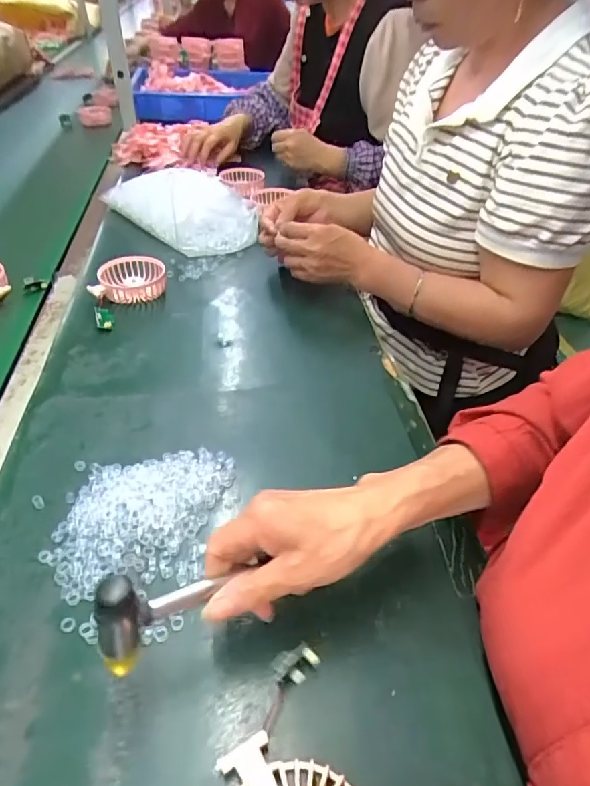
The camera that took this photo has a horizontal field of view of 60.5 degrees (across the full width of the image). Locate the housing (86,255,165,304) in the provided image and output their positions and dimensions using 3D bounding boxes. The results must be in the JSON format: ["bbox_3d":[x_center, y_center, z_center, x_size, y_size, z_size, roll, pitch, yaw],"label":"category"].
[{"bbox_3d":[-0.236,-0.161,0.714,0.099,0.037,0.087,-12,43,-18],"label":"housing"}]

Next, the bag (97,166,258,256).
[{"bbox_3d":[-0.184,-0.324,0.884,0.224,0.075,0.264,-18,45,-23],"label":"bag"}]

